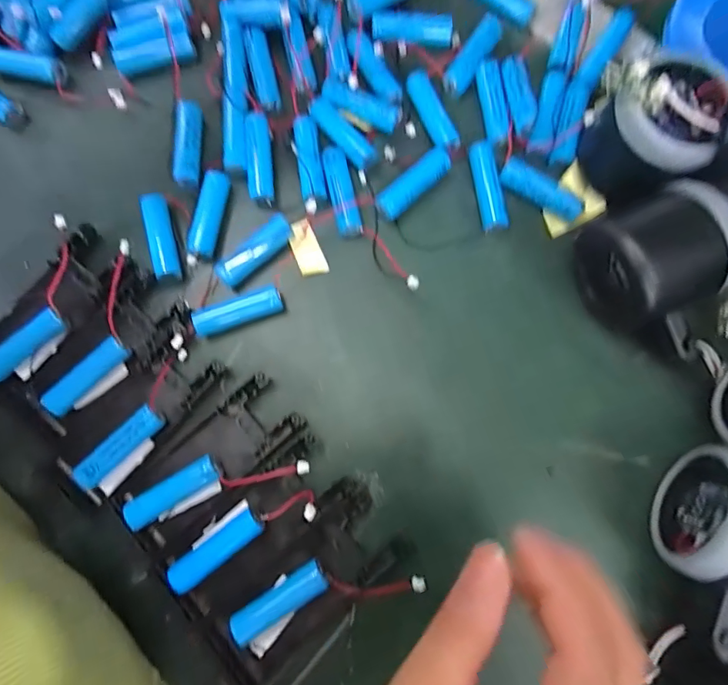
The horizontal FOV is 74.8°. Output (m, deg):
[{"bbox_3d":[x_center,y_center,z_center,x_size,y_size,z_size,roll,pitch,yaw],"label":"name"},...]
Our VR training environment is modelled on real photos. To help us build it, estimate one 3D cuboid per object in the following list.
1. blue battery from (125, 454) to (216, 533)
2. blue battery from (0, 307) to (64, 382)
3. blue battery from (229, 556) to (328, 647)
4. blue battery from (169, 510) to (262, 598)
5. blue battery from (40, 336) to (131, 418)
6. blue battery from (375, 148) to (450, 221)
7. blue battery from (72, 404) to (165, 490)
[{"bbox_3d":[-0.098,0.077,0.245,0.049,0.011,0.014,-33,79,-4],"label":"blue battery"},{"bbox_3d":[-0.187,0.002,0.260,0.049,0.013,0.012,-43,80,-5],"label":"blue battery"},{"bbox_3d":[-0.041,0.127,0.234,0.049,0.013,0.015,-33,79,-4],"label":"blue battery"},{"bbox_3d":[-0.073,0.104,0.238,0.050,0.012,0.014,-36,79,-4],"label":"blue battery"},{"bbox_3d":[-0.150,0.019,0.258,0.050,0.013,0.011,-45,80,-6],"label":"blue battery"},{"bbox_3d":[0.029,-0.092,0.276,0.051,0.010,0.013,-40,80,-5],"label":"blue battery"},{"bbox_3d":[-0.128,0.055,0.250,0.050,0.016,0.012,-45,80,-6],"label":"blue battery"}]

